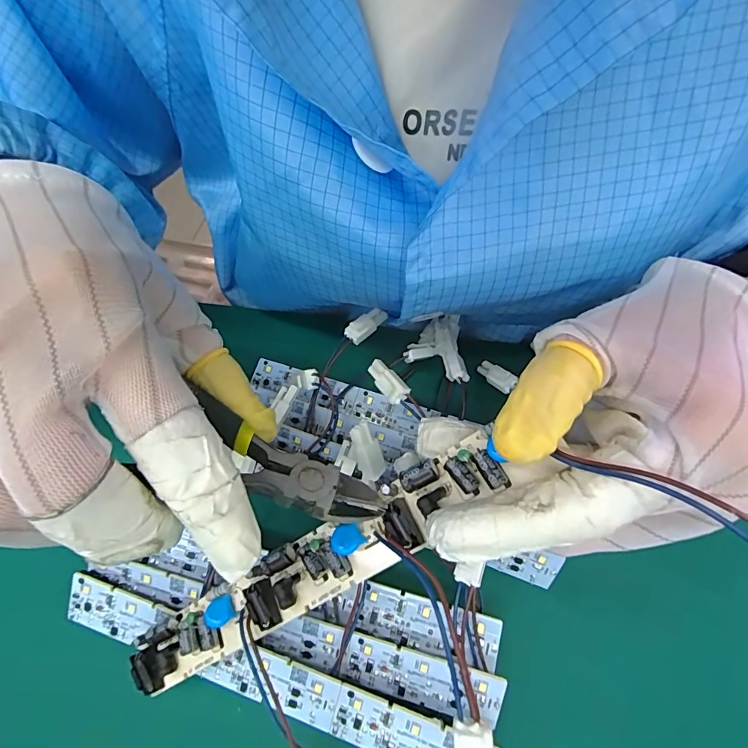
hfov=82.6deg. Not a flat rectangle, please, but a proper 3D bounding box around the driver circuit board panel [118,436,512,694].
[{"bbox_3d":[-0.029,0.074,0.157,0.168,0.009,0.024,-36,61,14],"label":"driver circuit board panel"}]

